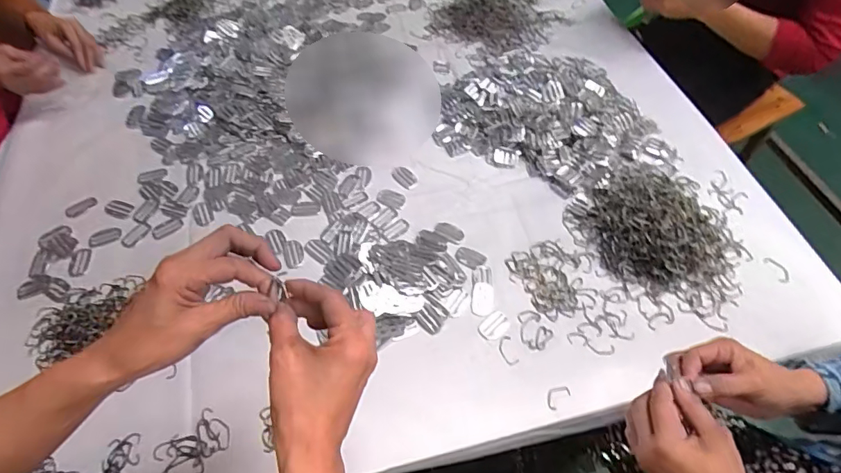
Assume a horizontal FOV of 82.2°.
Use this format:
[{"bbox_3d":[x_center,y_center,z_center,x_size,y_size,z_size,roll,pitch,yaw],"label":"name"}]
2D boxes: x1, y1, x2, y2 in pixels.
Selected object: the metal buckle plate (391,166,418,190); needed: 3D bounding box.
[{"bbox_3d":[-0.028,-0.102,0.830,0.032,0.008,0.053,-30,62,-19],"label":"metal buckle plate"}]

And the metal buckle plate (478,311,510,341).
[{"bbox_3d":[0.103,0.126,0.676,0.047,0.004,0.033,-32,63,-20],"label":"metal buckle plate"}]

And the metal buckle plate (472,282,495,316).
[{"bbox_3d":[0.091,0.092,0.704,0.033,0.005,0.054,6,57,3],"label":"metal buckle plate"}]

